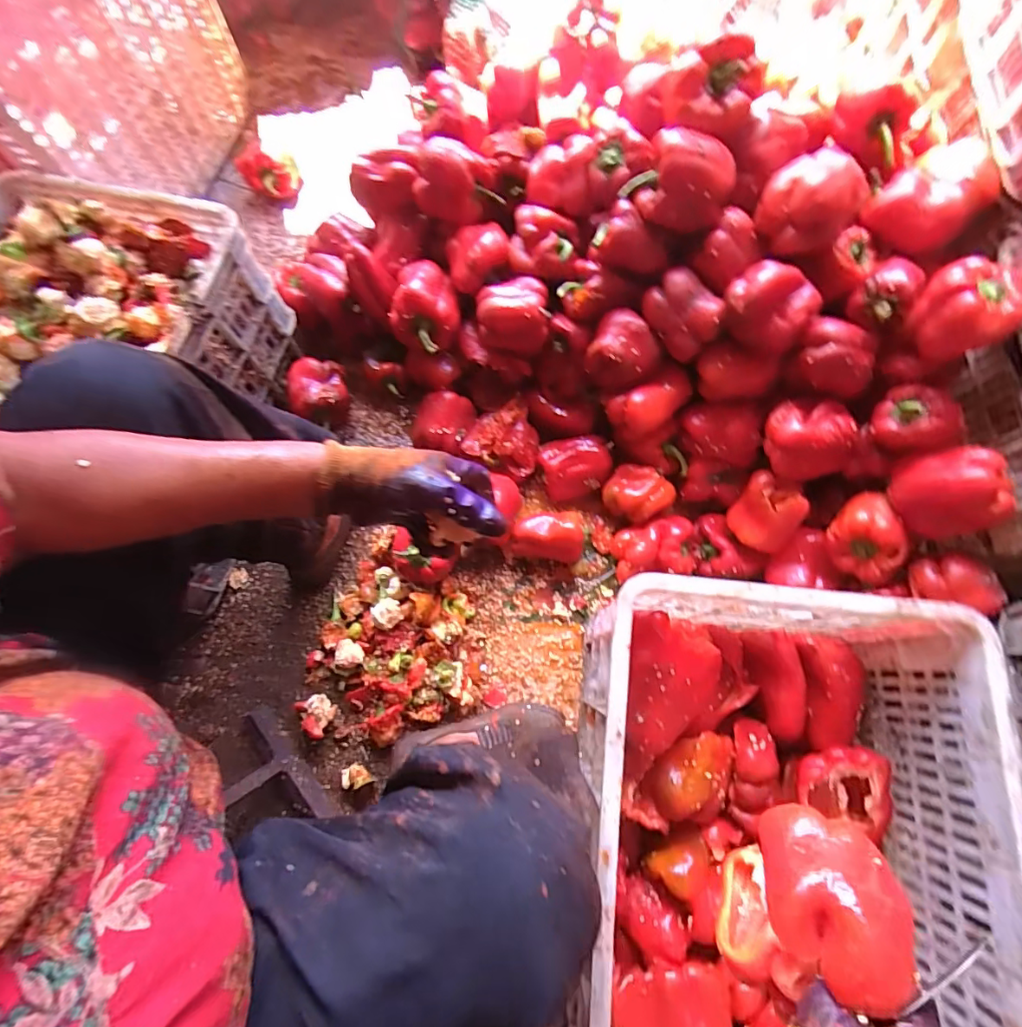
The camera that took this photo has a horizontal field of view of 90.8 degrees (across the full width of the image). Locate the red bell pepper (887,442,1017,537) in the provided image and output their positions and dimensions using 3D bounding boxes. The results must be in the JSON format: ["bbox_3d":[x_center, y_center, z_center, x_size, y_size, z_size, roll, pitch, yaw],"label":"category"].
[{"bbox_3d":[0.508,-0.024,0.579,0.082,0.086,0.099,-23,75,-5],"label":"red bell pepper"}]

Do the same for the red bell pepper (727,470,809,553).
[{"bbox_3d":[0.354,0.002,0.699,0.084,0.080,0.077,37,79,11],"label":"red bell pepper"}]

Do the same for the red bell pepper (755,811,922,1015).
[{"bbox_3d":[0.214,0.258,0.333,0.078,0.068,0.097,-9,38,26],"label":"red bell pepper"}]

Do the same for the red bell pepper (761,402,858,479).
[{"bbox_3d":[0.388,-0.098,0.666,0.101,0.077,0.097,-12,74,-1],"label":"red bell pepper"}]

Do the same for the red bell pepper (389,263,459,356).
[{"bbox_3d":[-0.126,-0.305,0.743,0.100,0.074,0.121,12,75,5],"label":"red bell pepper"}]

